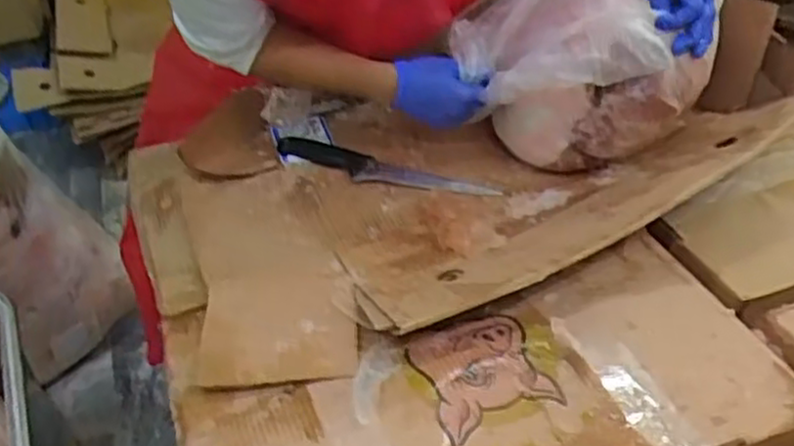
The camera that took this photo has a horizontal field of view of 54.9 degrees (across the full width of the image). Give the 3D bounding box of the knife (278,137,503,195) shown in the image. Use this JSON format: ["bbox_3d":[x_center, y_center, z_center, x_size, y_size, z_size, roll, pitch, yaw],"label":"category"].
[{"bbox_3d":[-0.019,-0.074,1.015,0.300,0.025,0.044,12,41,15],"label":"knife"}]

